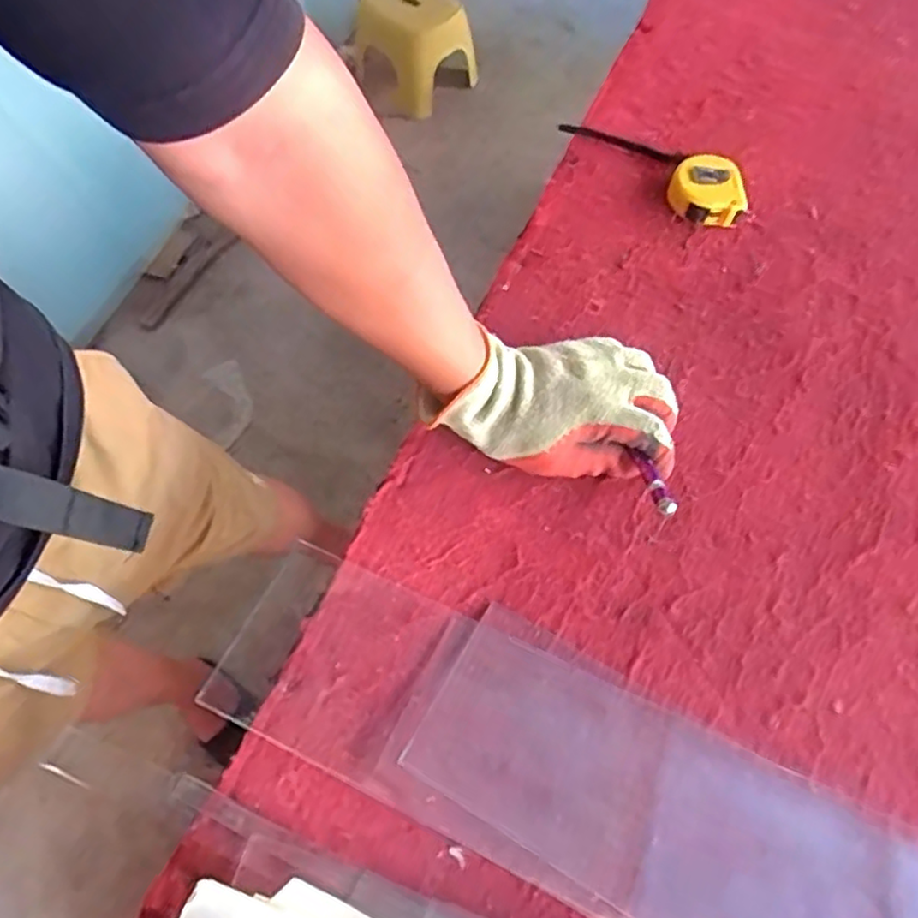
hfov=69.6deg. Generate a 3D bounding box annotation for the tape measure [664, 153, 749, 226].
[{"bbox_3d":[0.240,-0.260,0.633,0.074,0.033,0.058,18,66,9],"label":"tape measure"}]

